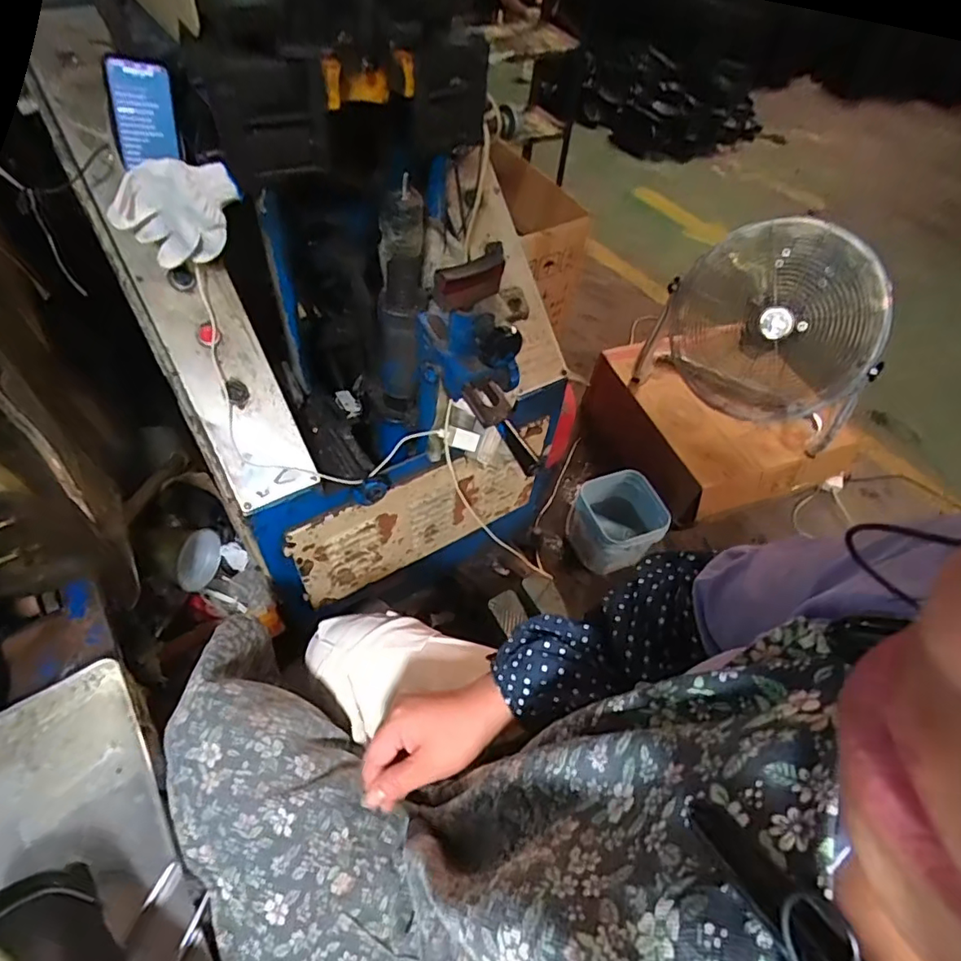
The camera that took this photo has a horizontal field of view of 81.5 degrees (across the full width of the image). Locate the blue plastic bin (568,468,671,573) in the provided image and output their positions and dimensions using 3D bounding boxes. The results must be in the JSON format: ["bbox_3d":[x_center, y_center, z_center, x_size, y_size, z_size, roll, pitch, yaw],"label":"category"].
[{"bbox_3d":[0.383,0.116,1.547,0.226,0.180,0.231,-22,58,-19],"label":"blue plastic bin"}]

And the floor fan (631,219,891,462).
[{"bbox_3d":[0.803,-0.407,1.542,0.565,0.491,0.298,37,59,21],"label":"floor fan"}]

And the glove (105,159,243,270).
[{"bbox_3d":[-0.361,-0.320,0.668,0.140,0.125,0.037,-7,54,-9],"label":"glove"}]

